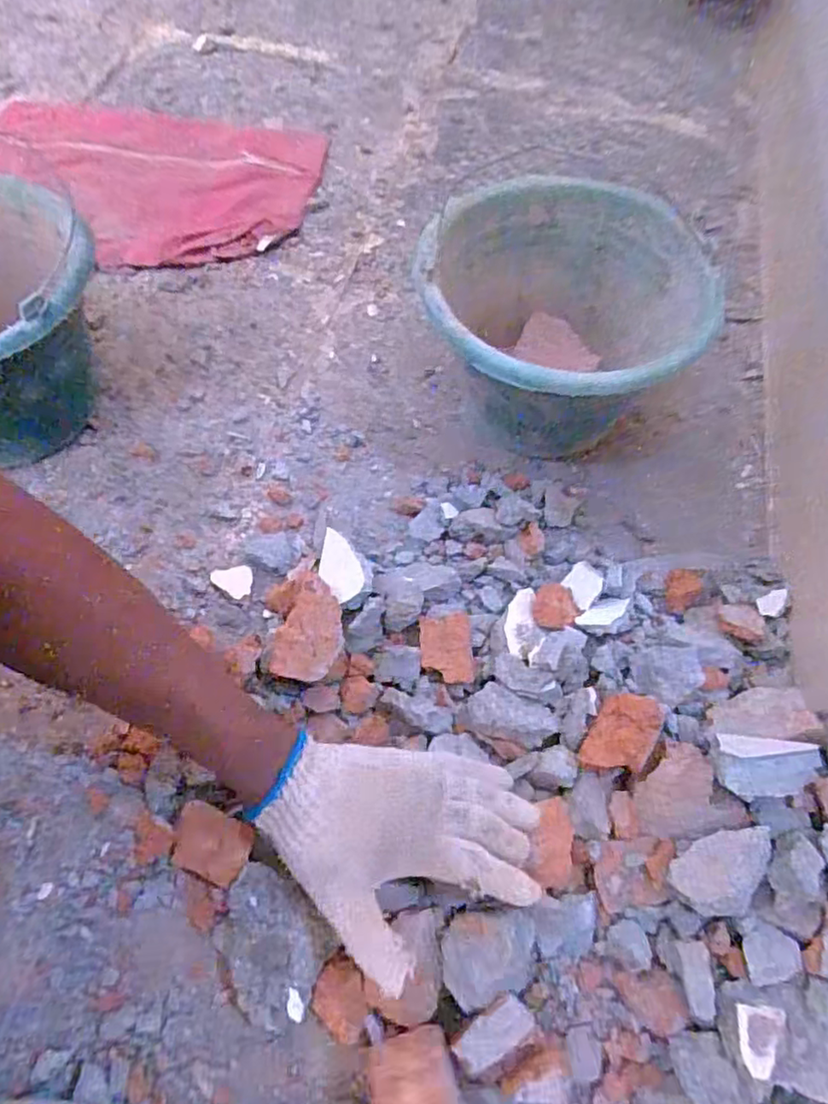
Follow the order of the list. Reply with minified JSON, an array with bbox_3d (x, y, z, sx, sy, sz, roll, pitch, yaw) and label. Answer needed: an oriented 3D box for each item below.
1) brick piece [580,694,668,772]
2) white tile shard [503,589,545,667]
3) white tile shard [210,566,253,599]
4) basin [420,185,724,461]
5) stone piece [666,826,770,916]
[{"bbox_3d":[0.153,0.134,0.450,0.047,0.021,0.060,8,62,44],"label":"brick piece"},{"bbox_3d":[0.091,0.063,0.521,0.031,0.010,0.068,-14,59,10],"label":"white tile shard"},{"bbox_3d":[-0.164,0.027,0.560,0.036,0.004,0.030,-7,61,-5],"label":"white tile shard"},{"bbox_3d":[0.128,-0.208,0.615,0.234,0.164,0.255,0,61,-1],"label":"basin"},{"bbox_3d":[0.203,0.205,0.416,0.047,0.028,0.064,38,84,13],"label":"stone piece"}]

